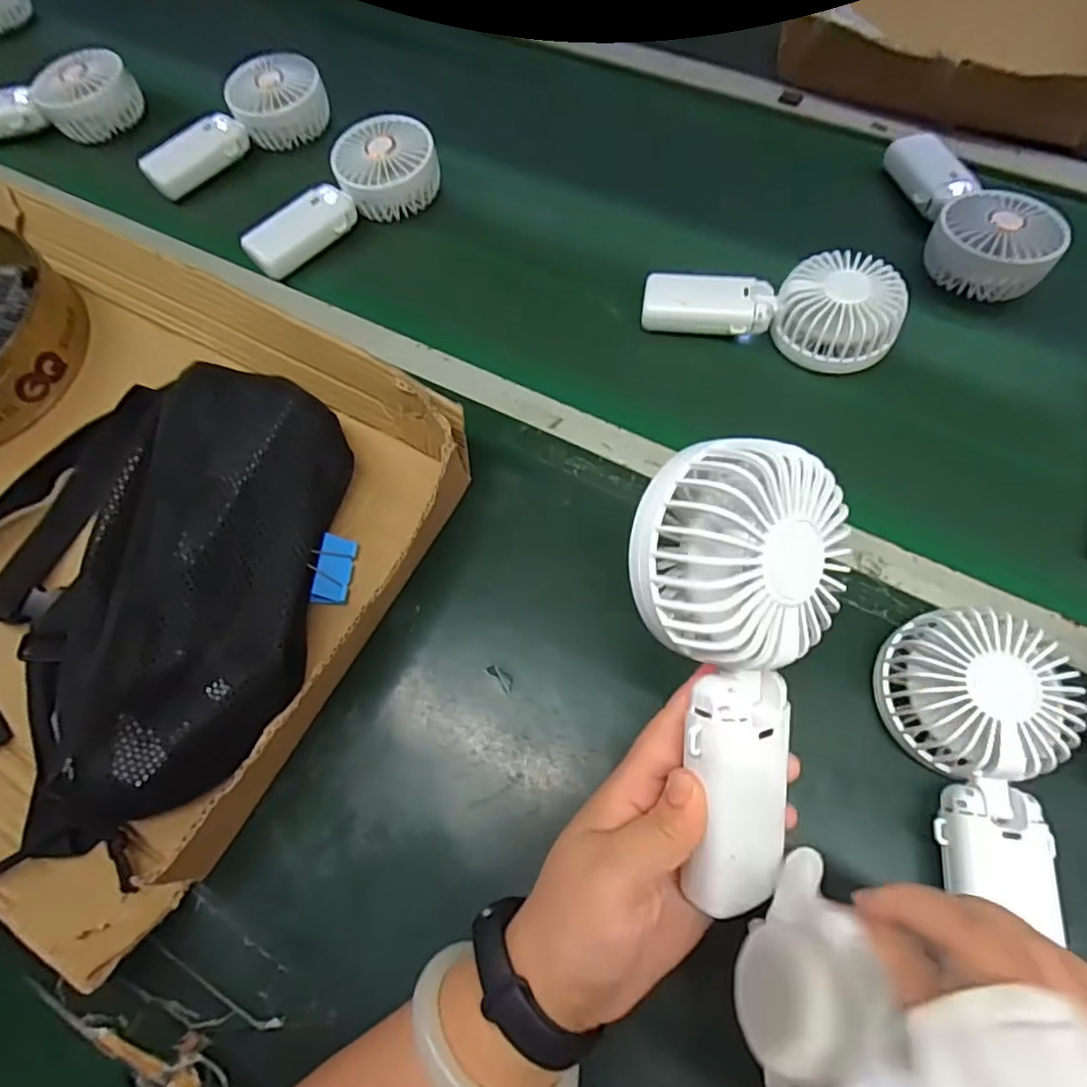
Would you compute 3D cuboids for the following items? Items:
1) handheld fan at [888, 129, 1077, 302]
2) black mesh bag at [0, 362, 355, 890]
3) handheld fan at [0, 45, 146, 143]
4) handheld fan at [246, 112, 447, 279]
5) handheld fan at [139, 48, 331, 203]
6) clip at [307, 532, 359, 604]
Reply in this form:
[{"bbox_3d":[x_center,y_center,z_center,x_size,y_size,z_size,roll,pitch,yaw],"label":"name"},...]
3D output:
[{"bbox_3d":[0.338,-0.269,0.486,0.080,0.033,0.170,-8,65,0],"label":"handheld fan"},{"bbox_3d":[-0.261,0.027,0.356,0.270,0.073,0.274,-3,65,2],"label":"black mesh bag"},{"bbox_3d":[-0.490,-0.430,0.598,0.180,0.049,0.064,-7,65,0],"label":"handheld fan"},{"bbox_3d":[-0.171,-0.292,0.523,0.072,0.055,0.178,40,74,19],"label":"handheld fan"},{"bbox_3d":[-0.291,-0.391,0.570,0.180,0.046,0.061,-39,69,-13],"label":"handheld fan"},{"bbox_3d":[-0.130,0.016,0.380,0.018,0.025,0.045,3,66,5],"label":"clip"}]

